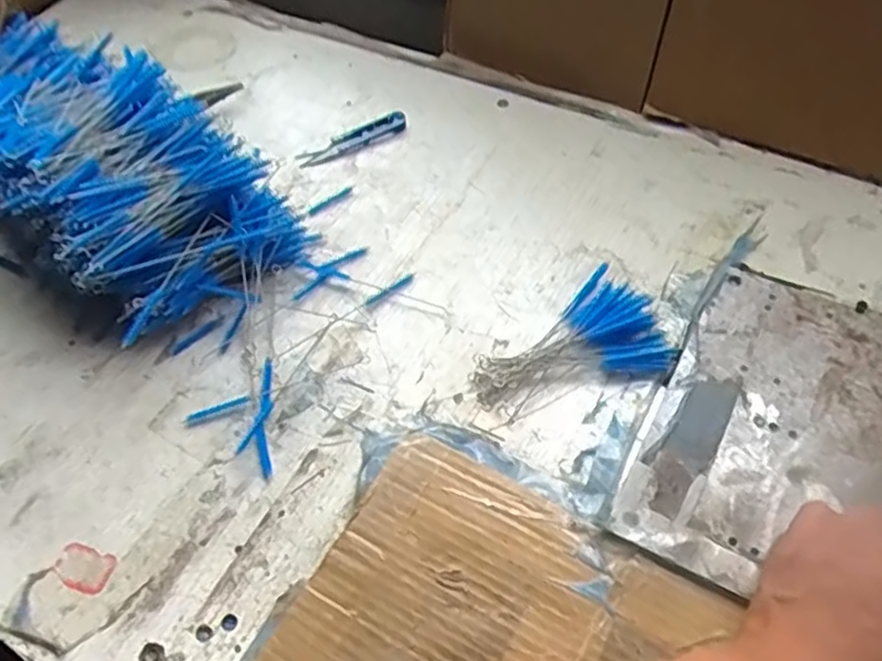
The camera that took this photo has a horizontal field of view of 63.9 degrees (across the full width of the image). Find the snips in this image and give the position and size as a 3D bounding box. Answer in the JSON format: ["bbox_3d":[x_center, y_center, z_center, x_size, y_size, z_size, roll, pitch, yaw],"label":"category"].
[{"bbox_3d":[-0.079,-0.171,0.629,0.104,0.012,0.022,-23,54,-13],"label":"snips"}]

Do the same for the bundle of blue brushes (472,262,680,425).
[{"bbox_3d":[0.084,0.011,0.477,0.132,0.017,0.080,-23,54,-13],"label":"bundle of blue brushes"}]

